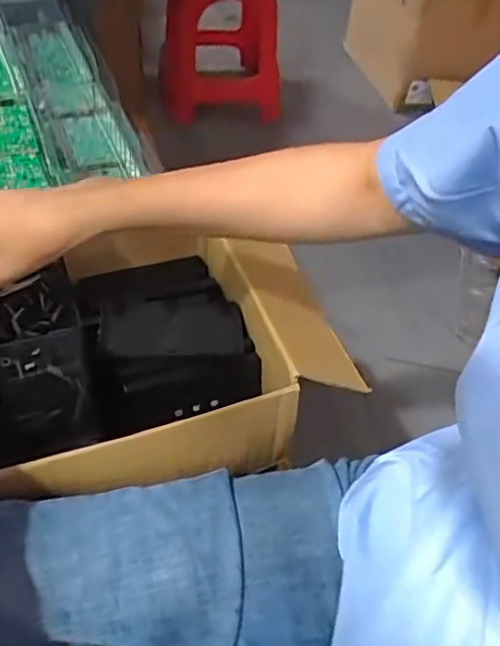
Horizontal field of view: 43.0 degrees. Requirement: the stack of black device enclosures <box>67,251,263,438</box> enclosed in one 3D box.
[{"bbox_3d":[-0.088,0.021,0.642,0.162,0.058,0.179,-14,51,-18],"label":"stack of black device enclosures"}]

